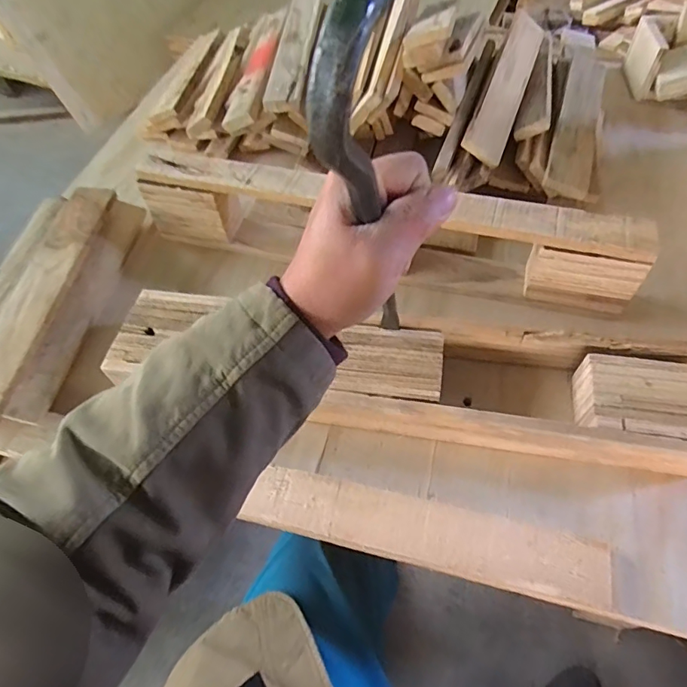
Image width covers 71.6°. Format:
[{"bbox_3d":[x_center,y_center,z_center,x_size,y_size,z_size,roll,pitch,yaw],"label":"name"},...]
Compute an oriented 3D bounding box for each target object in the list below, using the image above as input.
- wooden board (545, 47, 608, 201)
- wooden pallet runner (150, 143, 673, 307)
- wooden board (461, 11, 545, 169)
[{"bbox_3d":[0.376,-0.366,0.756,0.059,0.025,0.377,16,60,13],"label":"wooden board"},{"bbox_3d":[0.048,-0.164,0.645,0.639,0.118,0.106,15,59,13],"label":"wooden pallet runner"},{"bbox_3d":[0.248,-0.391,0.717,0.060,0.014,0.328,33,63,-14],"label":"wooden board"}]

